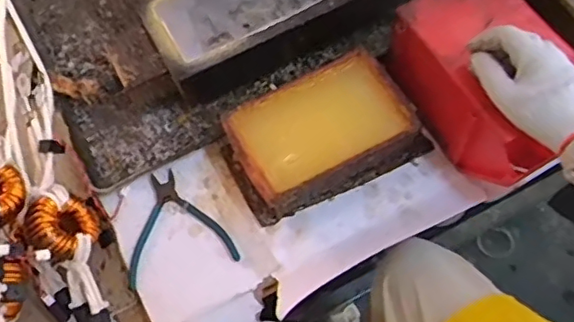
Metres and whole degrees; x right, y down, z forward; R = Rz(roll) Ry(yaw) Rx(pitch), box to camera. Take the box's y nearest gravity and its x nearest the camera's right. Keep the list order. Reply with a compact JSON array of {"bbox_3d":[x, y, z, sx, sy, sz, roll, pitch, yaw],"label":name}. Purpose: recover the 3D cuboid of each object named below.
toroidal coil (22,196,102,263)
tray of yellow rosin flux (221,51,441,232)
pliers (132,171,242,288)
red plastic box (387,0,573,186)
[{"bbox_3d":[-0.254,0.074,0.643,0.040,0.082,0.068,-29,85,28],"label":"toroidal coil"},{"bbox_3d":[0.041,-0.032,0.685,0.219,0.073,0.134,-26,66,-9],"label":"tray of yellow rosin flux"},{"bbox_3d":[-0.134,0.072,0.680,0.128,0.009,0.131,-15,64,-4],"label":"pliers"},{"bbox_3d":[0.235,-0.093,0.662,0.138,0.112,0.227,-29,66,-10],"label":"red plastic box"}]

